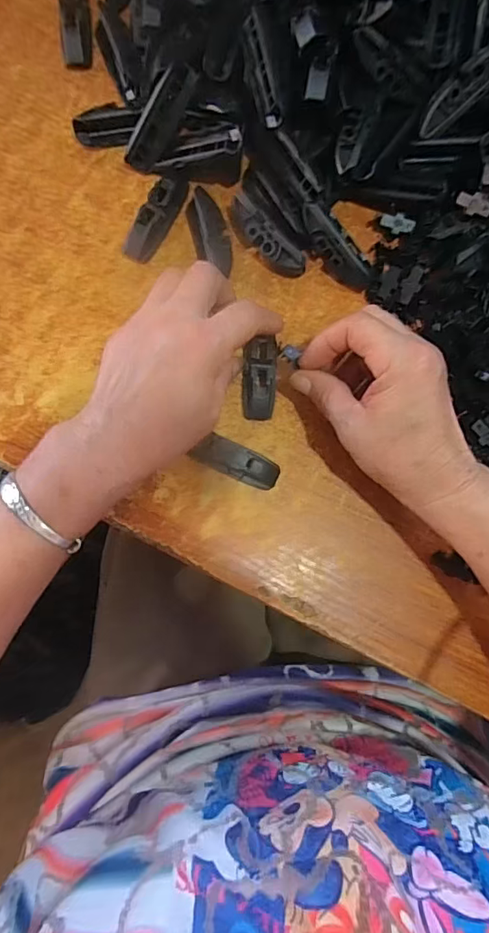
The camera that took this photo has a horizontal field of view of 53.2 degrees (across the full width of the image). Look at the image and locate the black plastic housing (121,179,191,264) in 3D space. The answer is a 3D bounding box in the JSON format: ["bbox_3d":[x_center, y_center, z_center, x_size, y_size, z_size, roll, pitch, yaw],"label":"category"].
[{"bbox_3d":[-0.063,-0.180,0.351,0.019,0.018,0.069,25,82,-1],"label":"black plastic housing"}]

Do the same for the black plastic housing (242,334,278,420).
[{"bbox_3d":[0.011,-0.062,0.344,0.023,0.019,0.057,5,91,-3],"label":"black plastic housing"}]

